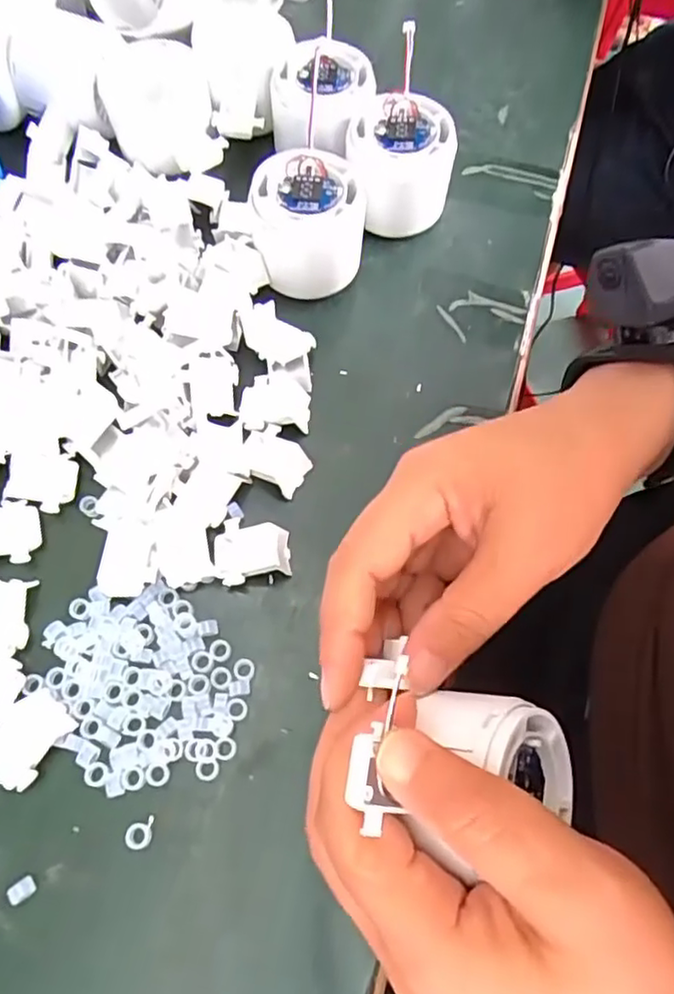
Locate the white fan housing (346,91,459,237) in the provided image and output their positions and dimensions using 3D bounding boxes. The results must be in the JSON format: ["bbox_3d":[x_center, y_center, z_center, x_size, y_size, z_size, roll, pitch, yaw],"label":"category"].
[{"bbox_3d":[0.033,-0.183,0.360,0.057,0.053,0.069,2,67,-2],"label":"white fan housing"}]

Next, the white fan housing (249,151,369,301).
[{"bbox_3d":[-0.015,-0.141,0.337,0.056,0.050,0.055,1,67,-3],"label":"white fan housing"}]

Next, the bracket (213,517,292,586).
[{"bbox_3d":[-0.038,0.023,0.286,0.033,0.011,0.029,-8,68,-7],"label":"bracket"}]

